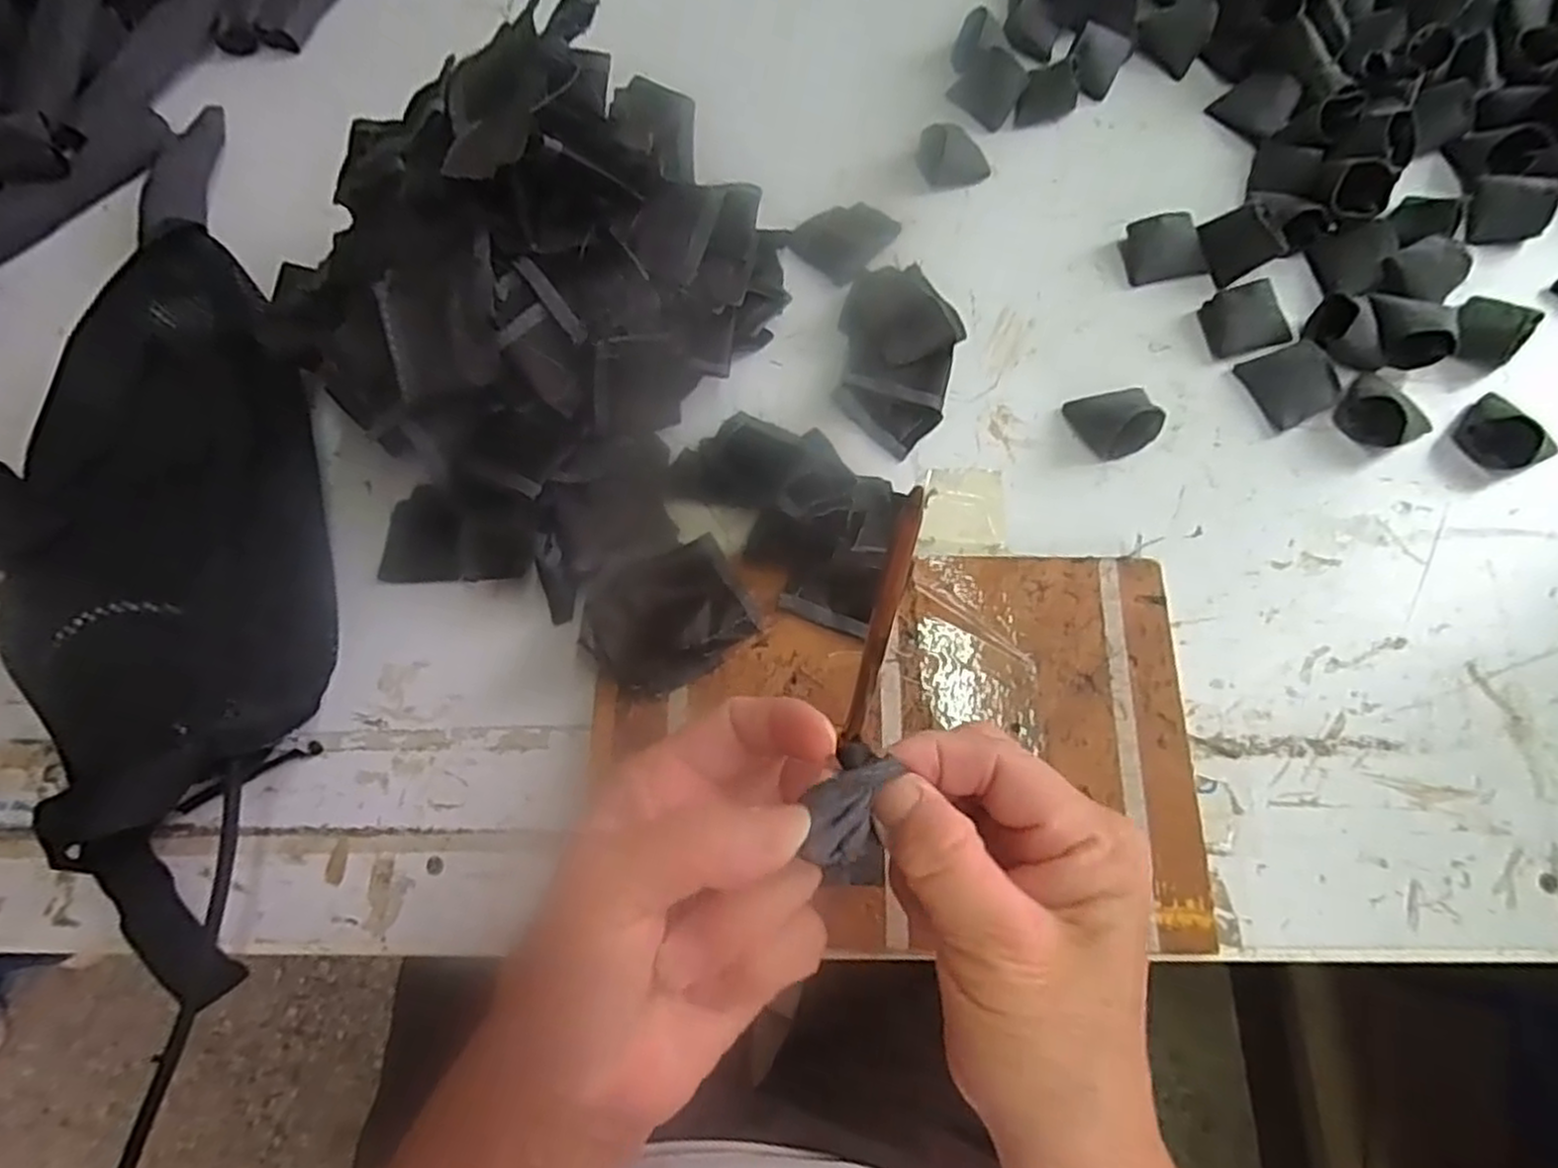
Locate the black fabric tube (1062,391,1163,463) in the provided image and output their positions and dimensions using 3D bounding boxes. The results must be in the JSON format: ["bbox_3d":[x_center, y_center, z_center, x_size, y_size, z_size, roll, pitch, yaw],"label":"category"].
[{"bbox_3d":[0.178,-0.088,0.401,0.040,0.028,0.036,-9,71,-2],"label":"black fabric tube"}]

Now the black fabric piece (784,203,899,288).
[{"bbox_3d":[0.039,-0.208,0.459,0.048,0.004,0.055,41,77,14],"label":"black fabric piece"}]

